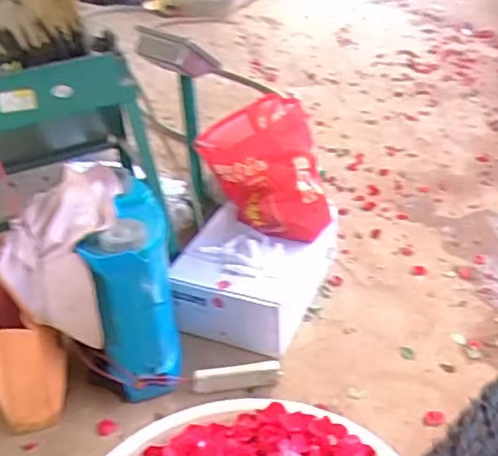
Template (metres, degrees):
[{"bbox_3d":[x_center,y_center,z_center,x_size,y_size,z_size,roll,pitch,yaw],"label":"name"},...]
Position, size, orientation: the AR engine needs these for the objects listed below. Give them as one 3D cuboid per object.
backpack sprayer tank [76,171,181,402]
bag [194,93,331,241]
[{"bbox_3d":[-0.273,0.155,1.570,0.180,0.468,0.297,-8,34,-6],"label":"backpack sprayer tank"},{"bbox_3d":[0.046,-0.172,1.824,0.359,0.328,0.230,0,34,6],"label":"bag"}]

